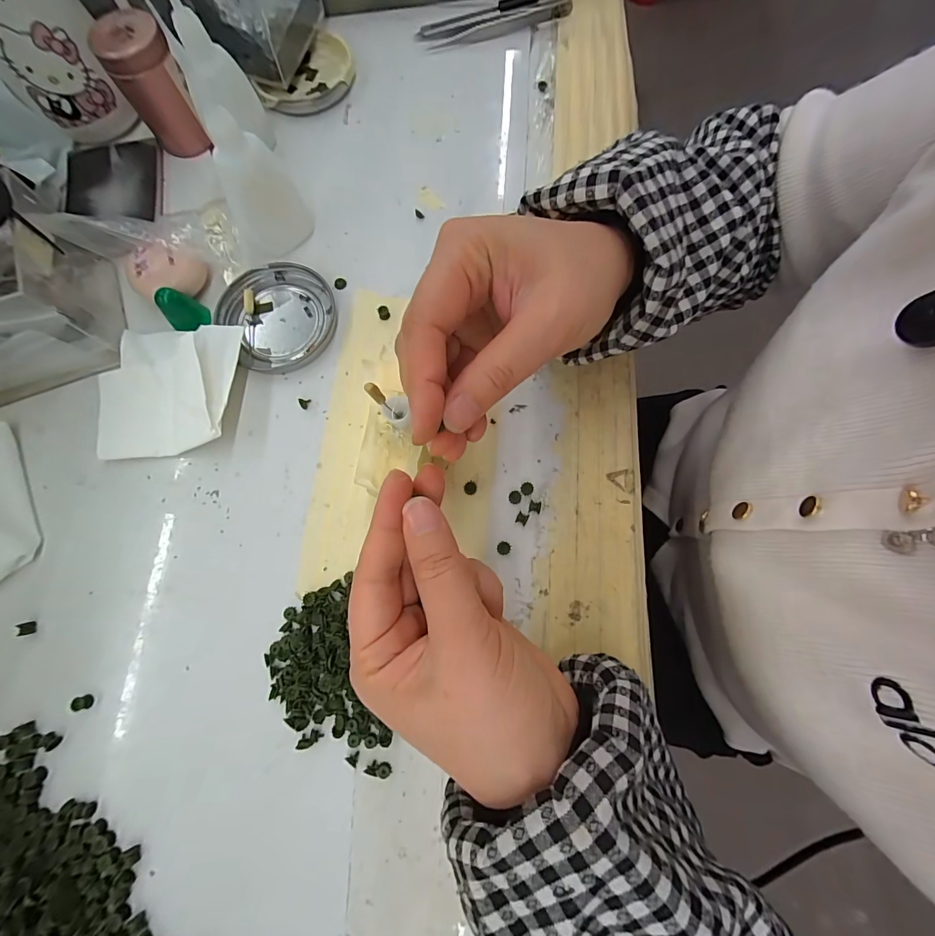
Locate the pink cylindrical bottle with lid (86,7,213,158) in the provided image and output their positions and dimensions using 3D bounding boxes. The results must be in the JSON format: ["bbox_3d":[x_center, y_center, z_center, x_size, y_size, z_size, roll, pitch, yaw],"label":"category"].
[{"bbox_3d":[-0.222,-0.271,0.288,0.042,0.066,0.046,0,76,0],"label":"pink cylindrical bottle with lid"}]

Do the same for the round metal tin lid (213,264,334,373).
[{"bbox_3d":[-0.126,-0.103,0.273,0.073,0.008,0.075,0,76,0],"label":"round metal tin lid"}]

